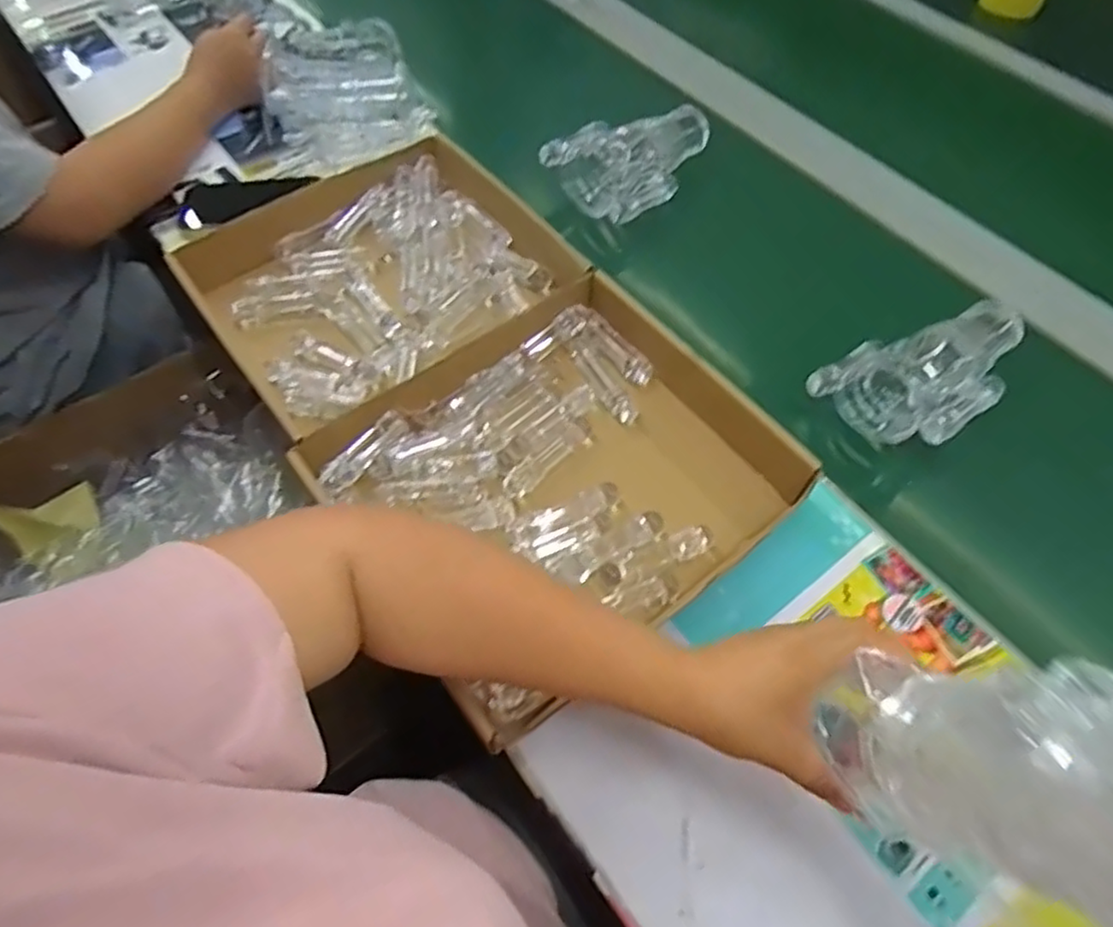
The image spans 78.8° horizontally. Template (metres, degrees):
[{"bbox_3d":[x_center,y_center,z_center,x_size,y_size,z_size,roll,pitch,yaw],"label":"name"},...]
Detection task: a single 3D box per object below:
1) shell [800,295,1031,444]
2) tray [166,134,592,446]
[{"bbox_3d":[0.338,-0.090,0.599,0.205,0.069,0.113,-32,65,-18],"label":"shell"},{"bbox_3d":[-0.158,-0.175,0.662,0.327,0.070,0.274,-33,65,-19],"label":"tray"}]

